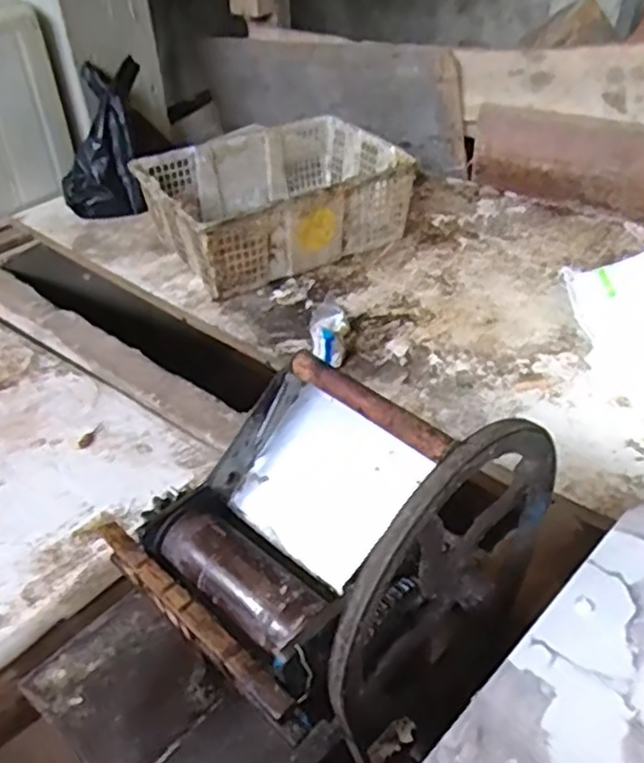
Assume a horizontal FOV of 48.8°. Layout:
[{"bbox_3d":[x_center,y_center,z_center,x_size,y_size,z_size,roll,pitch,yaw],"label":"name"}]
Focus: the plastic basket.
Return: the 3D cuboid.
[{"bbox_3d":[-0.090,-0.366,1.425,0.466,0.177,0.341,-25,43,-21],"label":"plastic basket"}]

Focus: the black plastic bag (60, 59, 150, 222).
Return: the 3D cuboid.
[{"bbox_3d":[-0.482,-0.529,1.556,0.165,0.343,0.143,5,3,15],"label":"black plastic bag"}]

